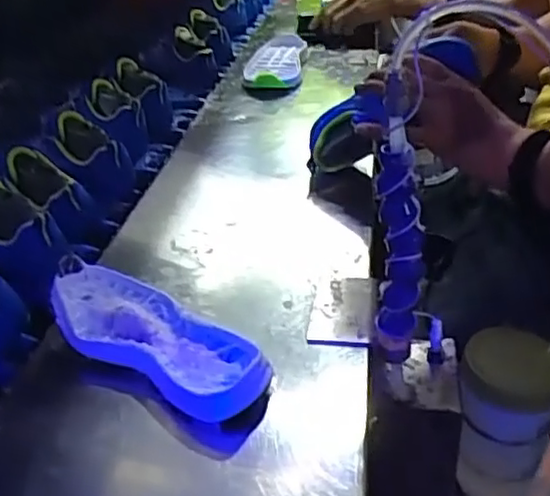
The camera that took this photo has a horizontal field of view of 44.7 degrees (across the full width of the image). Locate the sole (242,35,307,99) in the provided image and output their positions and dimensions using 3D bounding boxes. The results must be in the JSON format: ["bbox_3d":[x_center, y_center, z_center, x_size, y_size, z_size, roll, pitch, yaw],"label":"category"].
[{"bbox_3d":[0.001,-0.302,1.113,0.094,0.040,0.273,3,31,5],"label":"sole"}]

